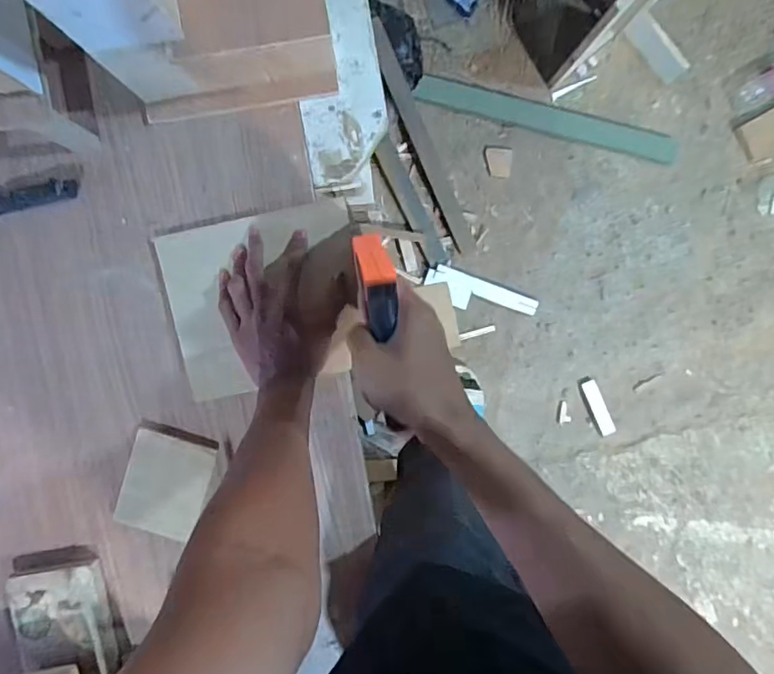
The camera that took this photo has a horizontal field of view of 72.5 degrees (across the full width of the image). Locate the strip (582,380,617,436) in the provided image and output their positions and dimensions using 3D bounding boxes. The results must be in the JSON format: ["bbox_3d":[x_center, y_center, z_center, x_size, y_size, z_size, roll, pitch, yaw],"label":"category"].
[{"bbox_3d":[0.538,0.180,1.338,0.036,0.009,0.143,-23,88,19],"label":"strip"}]

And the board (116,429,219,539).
[{"bbox_3d":[-0.240,0.160,0.570,0.088,0.017,0.099,16,93,-4],"label":"board"}]

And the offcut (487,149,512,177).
[{"bbox_3d":[0.268,-0.417,1.265,0.059,0.004,0.063,3,93,-3],"label":"offcut"}]

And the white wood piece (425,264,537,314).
[{"bbox_3d":[0.230,-0.100,1.315,0.280,0.029,0.080,21,96,1],"label":"white wood piece"}]

